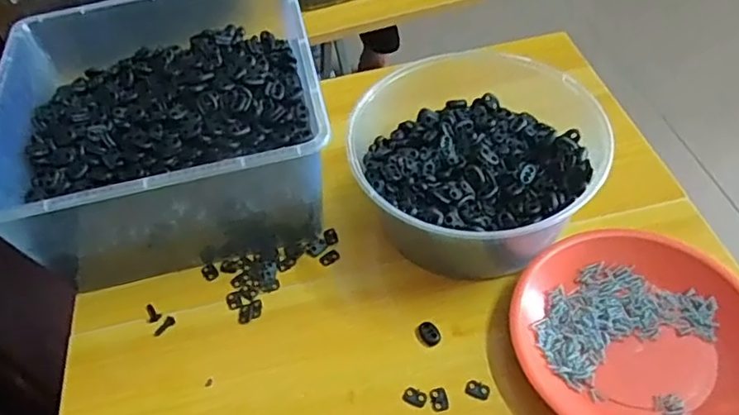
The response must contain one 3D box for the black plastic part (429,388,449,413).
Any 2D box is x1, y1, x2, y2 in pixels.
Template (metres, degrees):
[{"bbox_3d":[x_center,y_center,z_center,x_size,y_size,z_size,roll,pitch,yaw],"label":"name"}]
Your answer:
[{"bbox_3d":[0.055,0.152,0.480,0.013,0.004,0.019,-9,50,-2],"label":"black plastic part"}]

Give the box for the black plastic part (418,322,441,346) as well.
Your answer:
[{"bbox_3d":[0.051,0.107,0.516,0.015,0.004,0.023,-25,52,-15],"label":"black plastic part"}]

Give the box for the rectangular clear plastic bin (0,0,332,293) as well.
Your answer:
[{"bbox_3d":[-0.202,-0.081,0.613,0.294,0.142,0.301,-13,50,-6],"label":"rectangular clear plastic bin"}]

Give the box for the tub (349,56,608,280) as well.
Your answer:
[{"bbox_3d":[0.098,-0.040,0.571,0.211,0.096,0.221,-3,50,3],"label":"tub"}]

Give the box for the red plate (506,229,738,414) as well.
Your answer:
[{"bbox_3d":[0.214,0.104,0.485,0.181,0.025,0.190,-3,50,3],"label":"red plate"}]

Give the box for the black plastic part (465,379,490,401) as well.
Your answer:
[{"bbox_3d":[0.086,0.145,0.482,0.019,0.004,0.014,18,54,19],"label":"black plastic part"}]

